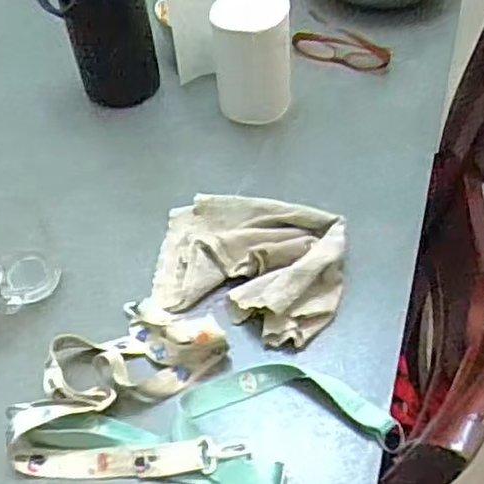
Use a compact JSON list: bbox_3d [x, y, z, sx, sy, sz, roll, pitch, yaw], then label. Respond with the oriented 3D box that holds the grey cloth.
[{"bbox_3d":[0.003,0.016,0.670,0.191,0.043,0.140,15,54,15],"label":"grey cloth"}]

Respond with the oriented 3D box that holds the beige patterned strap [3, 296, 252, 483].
[{"bbox_3d":[-0.105,0.125,0.594,0.190,0.033,0.168,-10,52,-4],"label":"beige patterned strap"}]

